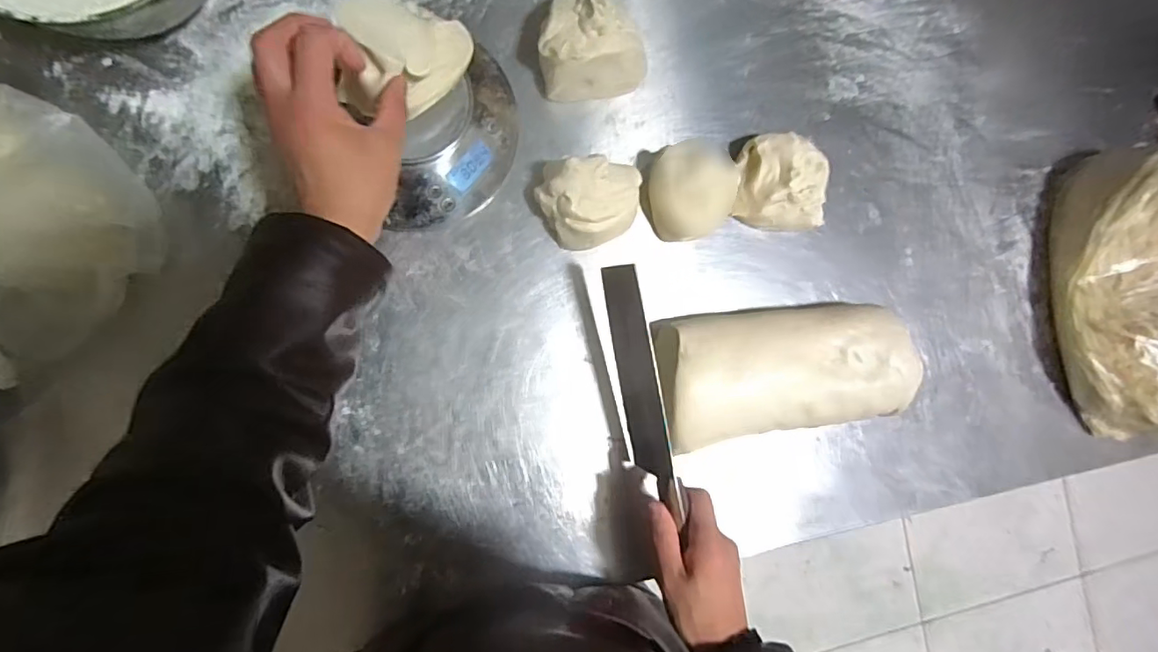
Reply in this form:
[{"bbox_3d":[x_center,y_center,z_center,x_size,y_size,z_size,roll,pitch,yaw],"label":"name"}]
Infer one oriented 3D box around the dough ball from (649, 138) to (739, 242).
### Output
[{"bbox_3d":[0.107,-0.128,0.535,0.075,0.051,0.083,-20,91,-8],"label":"dough ball"}]

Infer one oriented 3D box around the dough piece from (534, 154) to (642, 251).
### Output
[{"bbox_3d":[0.009,-0.110,0.513,0.095,0.055,0.078,7,87,-8],"label":"dough piece"}]

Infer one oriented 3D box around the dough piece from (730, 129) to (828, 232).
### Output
[{"bbox_3d":[0.199,-0.139,0.552,0.083,0.040,0.084,-3,89,-8],"label":"dough piece"}]

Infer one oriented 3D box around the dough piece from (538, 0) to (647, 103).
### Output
[{"bbox_3d":[0.014,-0.257,0.514,0.098,0.072,0.077,-6,89,-8],"label":"dough piece"}]

